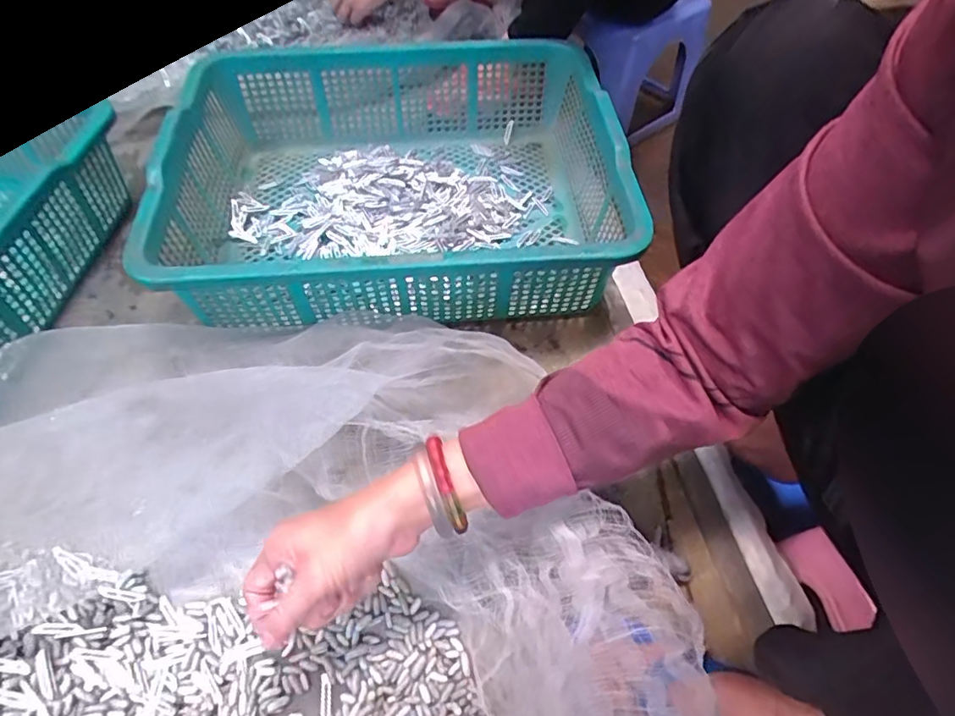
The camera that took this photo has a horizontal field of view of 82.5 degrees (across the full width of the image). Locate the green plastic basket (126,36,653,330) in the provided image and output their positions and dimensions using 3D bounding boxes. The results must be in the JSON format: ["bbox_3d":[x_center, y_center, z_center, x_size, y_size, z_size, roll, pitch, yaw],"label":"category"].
[{"bbox_3d":[-0.090,-0.215,0.631,0.463,0.143,0.386,-3,56,-6],"label":"green plastic basket"}]

